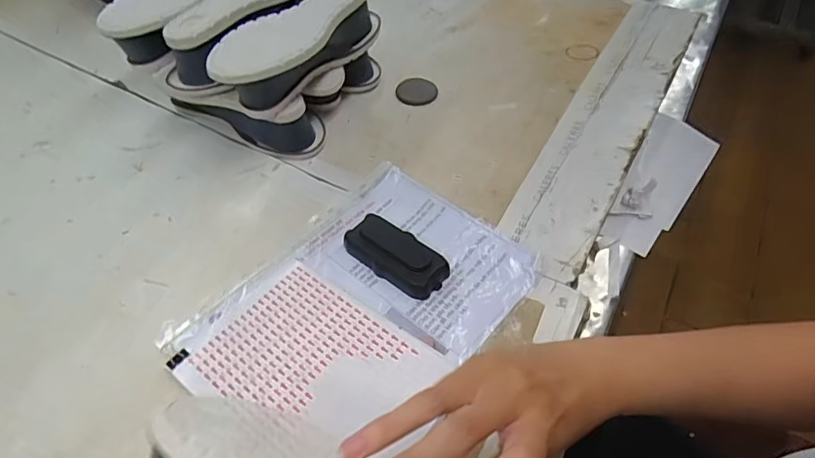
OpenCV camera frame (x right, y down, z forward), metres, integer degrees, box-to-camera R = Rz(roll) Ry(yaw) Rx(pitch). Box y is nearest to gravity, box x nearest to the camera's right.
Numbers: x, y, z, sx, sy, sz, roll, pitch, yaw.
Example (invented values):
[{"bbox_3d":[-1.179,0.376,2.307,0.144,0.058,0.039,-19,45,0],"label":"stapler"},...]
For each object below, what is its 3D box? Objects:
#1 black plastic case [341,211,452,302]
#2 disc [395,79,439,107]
[{"bbox_3d":[-0.011,0.023,0.494,0.105,0.024,0.051,35,58,26],"label":"black plastic case"},{"bbox_3d":[0.013,-0.193,0.696,0.056,0.008,0.055,0,50,0],"label":"disc"}]

